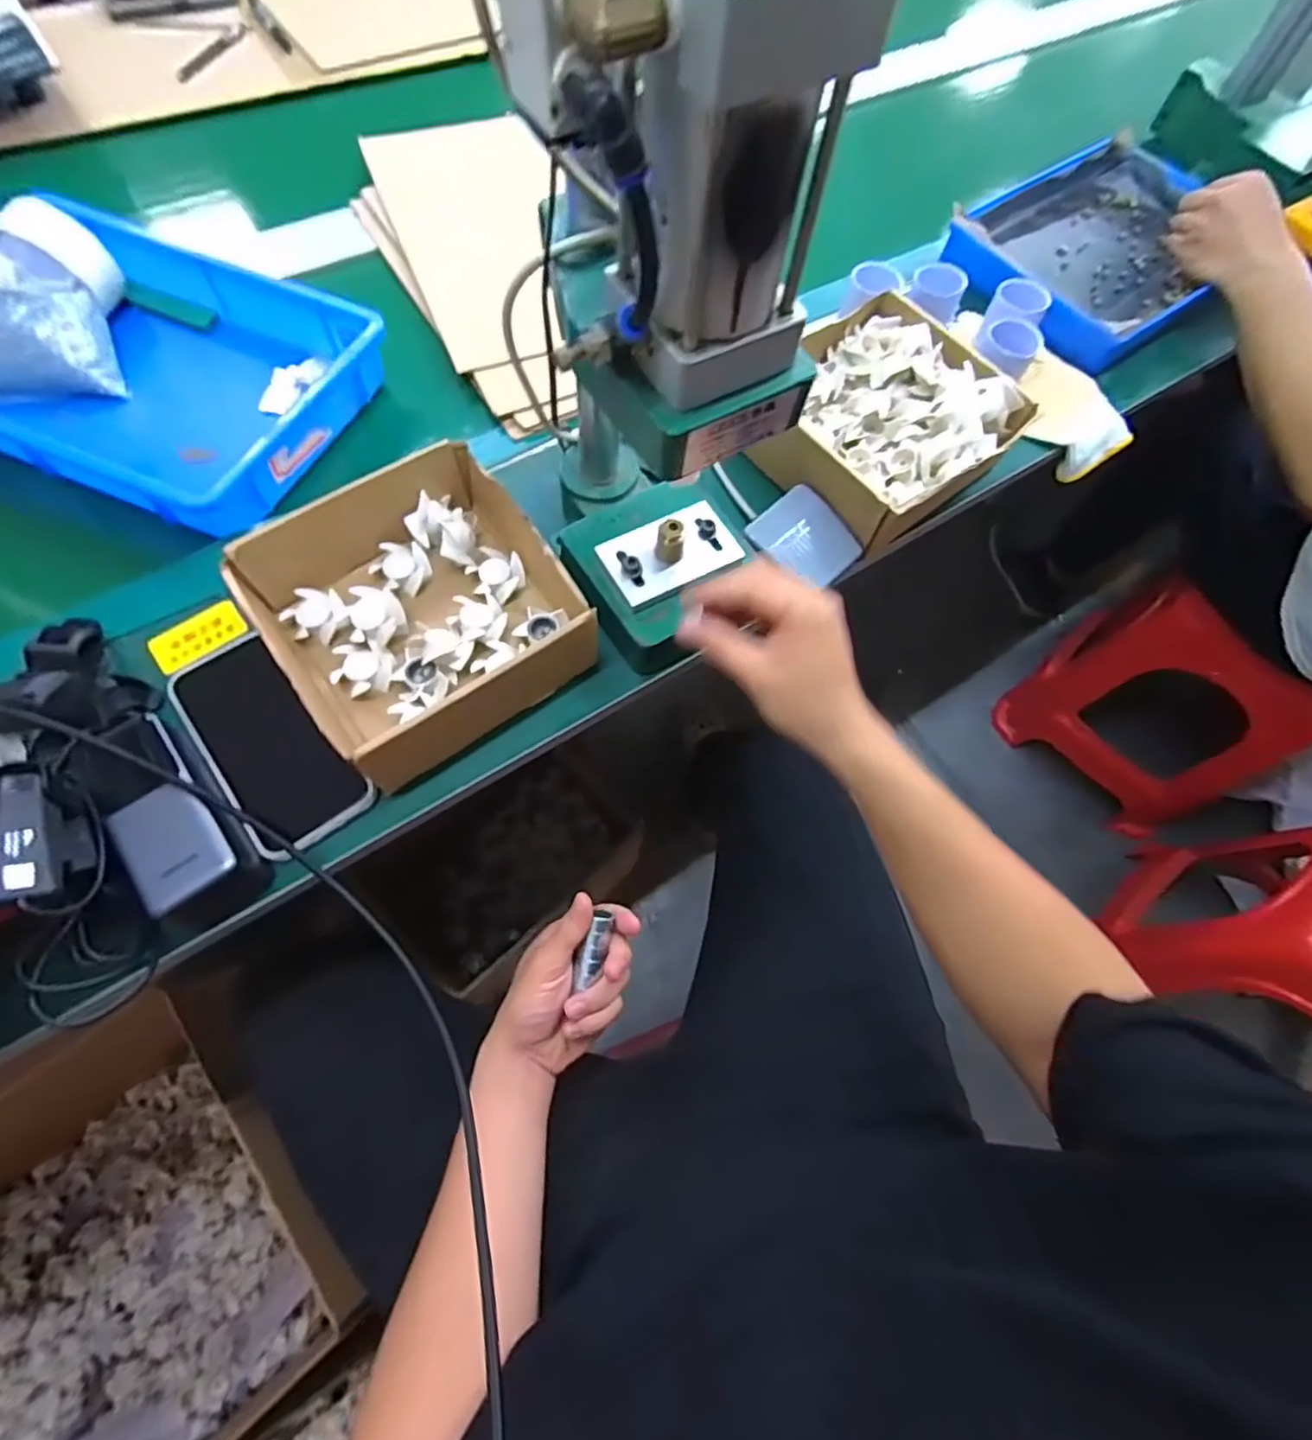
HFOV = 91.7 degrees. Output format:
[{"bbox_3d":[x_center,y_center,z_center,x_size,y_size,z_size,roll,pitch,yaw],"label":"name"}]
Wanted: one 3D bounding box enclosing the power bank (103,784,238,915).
[{"bbox_3d":[-0.296,0.075,0.392,0.048,0.015,0.075,-36,72,-17],"label":"power bank"}]

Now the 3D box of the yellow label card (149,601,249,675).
[{"bbox_3d":[-0.357,-0.066,0.497,0.031,0.007,0.067,46,65,4],"label":"yellow label card"}]

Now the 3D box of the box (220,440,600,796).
[{"bbox_3d":[-0.178,-0.086,0.485,0.200,0.073,0.213,-31,71,-15],"label":"box"}]

